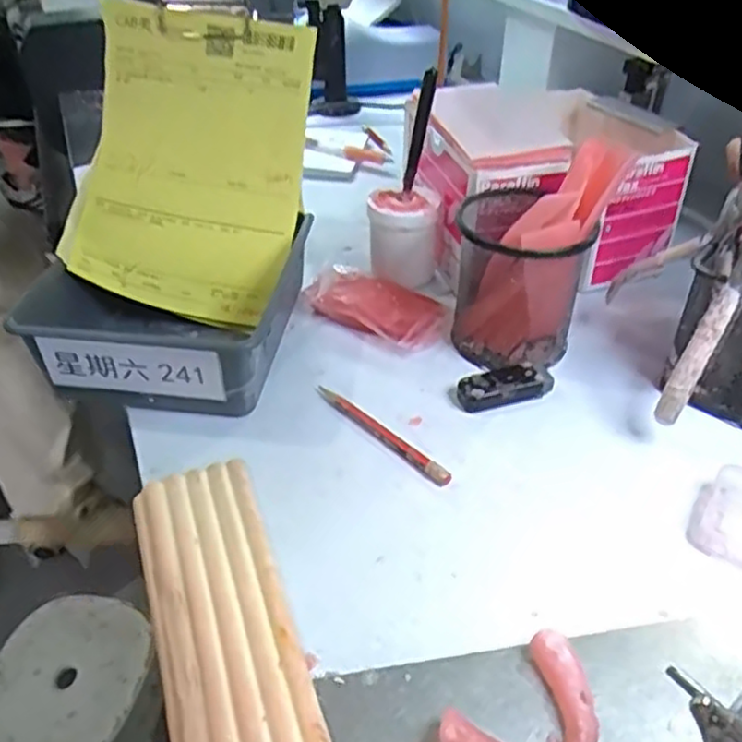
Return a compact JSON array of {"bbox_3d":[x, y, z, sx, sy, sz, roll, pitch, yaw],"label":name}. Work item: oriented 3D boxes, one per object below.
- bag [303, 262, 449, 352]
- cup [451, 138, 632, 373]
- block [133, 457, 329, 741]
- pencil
[{"bbox_3d":[0.005,-0.053,0.524,0.107,0.022,0.069,24,44,26],"label":"bag"},{"bbox_3d":[0.099,-0.071,0.469,0.077,0.115,0.096,8,39,9],"label":"cup"},{"bbox_3d":[-0.071,0.114,0.333,0.060,0.013,0.186,-13,41,-17],"label":"block"},{"bbox_3d":[0.005,0.036,0.428,0.010,0.006,0.107,-31,49,-33],"label":"pencil"}]

